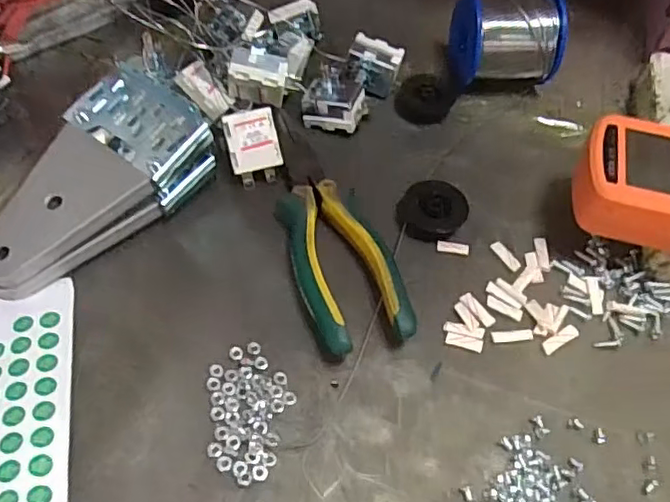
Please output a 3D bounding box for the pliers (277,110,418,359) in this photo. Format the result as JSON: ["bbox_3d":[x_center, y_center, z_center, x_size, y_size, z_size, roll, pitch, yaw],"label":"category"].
[{"bbox_3d":[-0.007,-0.018,0.351,0.054,0.025,0.173,-12,56,-12],"label":"pliers"}]

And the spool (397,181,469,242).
[{"bbox_3d":[0.059,-0.024,0.363,0.038,0.017,0.035,2,54,-2],"label":"spool"}]

